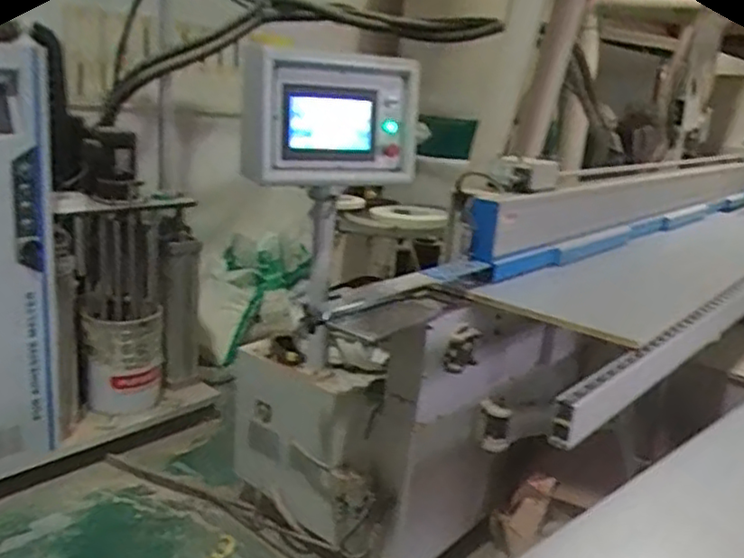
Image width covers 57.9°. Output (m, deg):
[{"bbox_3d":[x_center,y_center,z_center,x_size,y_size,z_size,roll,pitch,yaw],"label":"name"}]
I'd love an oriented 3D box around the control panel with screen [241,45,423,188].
[{"bbox_3d":[-0.087,-0.403,1.722,0.475,0.335,0.106,-8,23,-34],"label":"control panel with screen"}]

